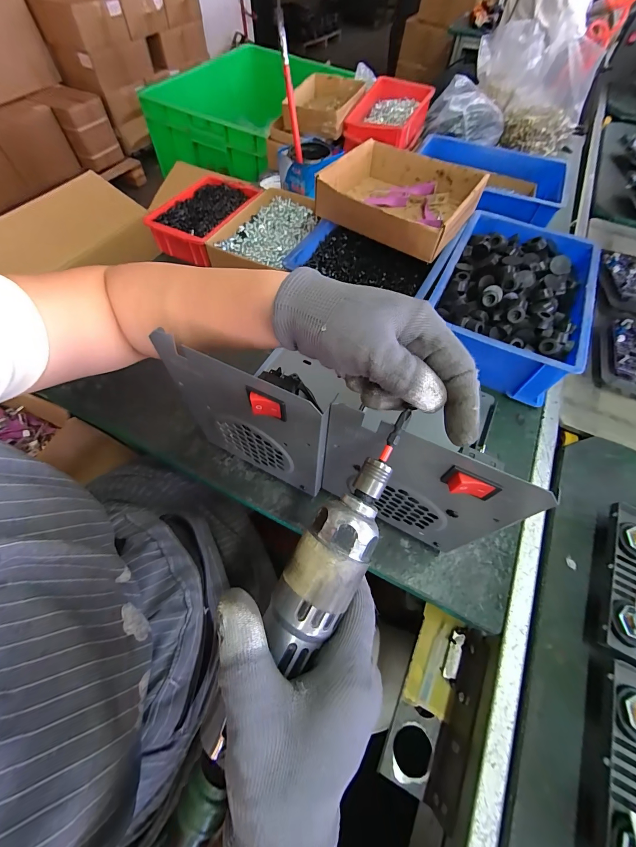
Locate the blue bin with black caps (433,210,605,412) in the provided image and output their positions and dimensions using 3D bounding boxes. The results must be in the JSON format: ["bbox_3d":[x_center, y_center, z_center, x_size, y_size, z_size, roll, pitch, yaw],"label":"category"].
[{"bbox_3d":[0.293,-0.196,0.500,0.204,0.109,0.309,22,63,12],"label":"blue bin with black caps"}]

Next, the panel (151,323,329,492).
[{"bbox_3d":[-0.066,0.008,0.303,0.155,0.185,0.010,25,62,12],"label":"panel"}]

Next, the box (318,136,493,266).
[{"bbox_3d":[0.134,-0.369,0.513,0.212,0.051,0.183,30,63,15],"label":"box"}]

